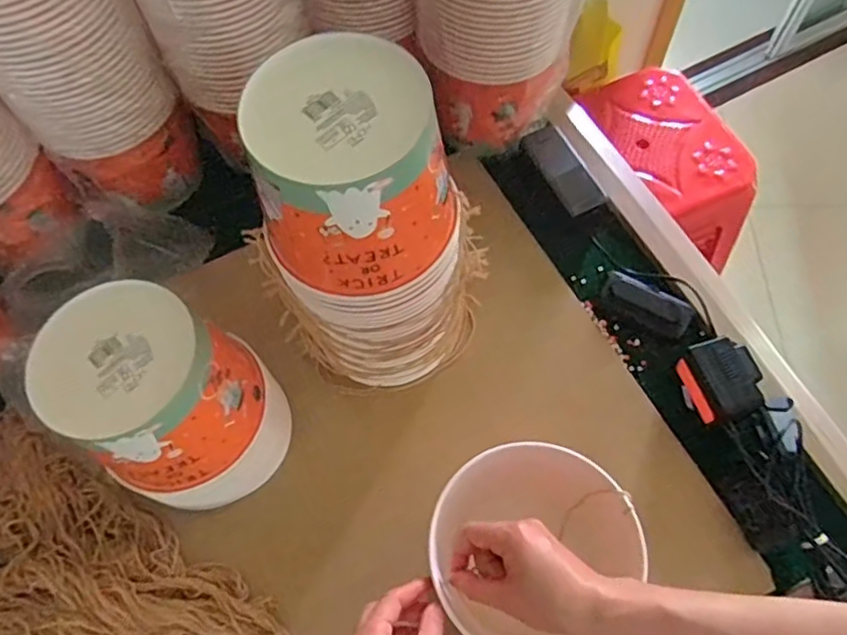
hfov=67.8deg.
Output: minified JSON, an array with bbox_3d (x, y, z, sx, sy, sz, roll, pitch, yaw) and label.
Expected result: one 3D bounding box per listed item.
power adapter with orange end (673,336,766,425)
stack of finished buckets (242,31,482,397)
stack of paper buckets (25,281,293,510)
[{"bbox_3d":[0.298,0.065,0.635,0.060,0.053,0.077,-21,65,-8],"label":"power adapter with orange end"},{"bbox_3d":[-0.045,-0.063,0.556,0.143,0.330,0.154,29,68,16],"label":"stack of finished buckets"},{"bbox_3d":[-0.217,0.078,0.562,0.139,0.213,0.150,33,69,17],"label":"stack of paper buckets"}]

